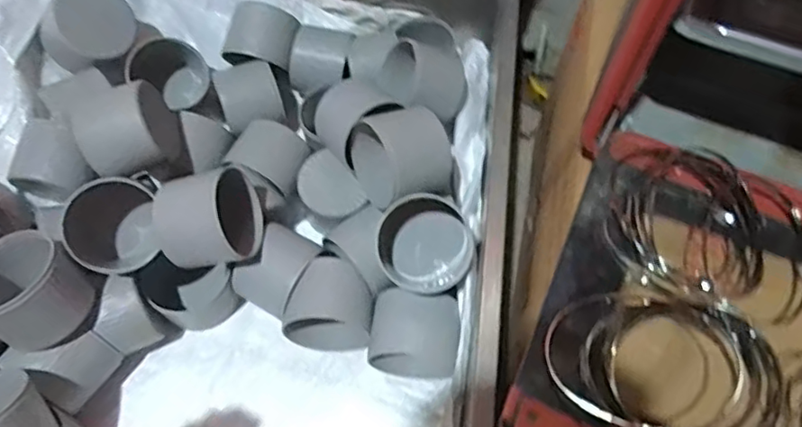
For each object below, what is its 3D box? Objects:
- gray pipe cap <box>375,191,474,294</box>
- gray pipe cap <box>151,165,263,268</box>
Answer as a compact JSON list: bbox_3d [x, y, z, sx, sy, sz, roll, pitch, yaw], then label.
[{"bbox_3d":[0.027,0.036,0.697,0.105,0.079,0.108,10,86,2],"label":"gray pipe cap"},{"bbox_3d":[-0.227,0.005,0.719,0.097,0.117,0.109,-9,94,16],"label":"gray pipe cap"}]

